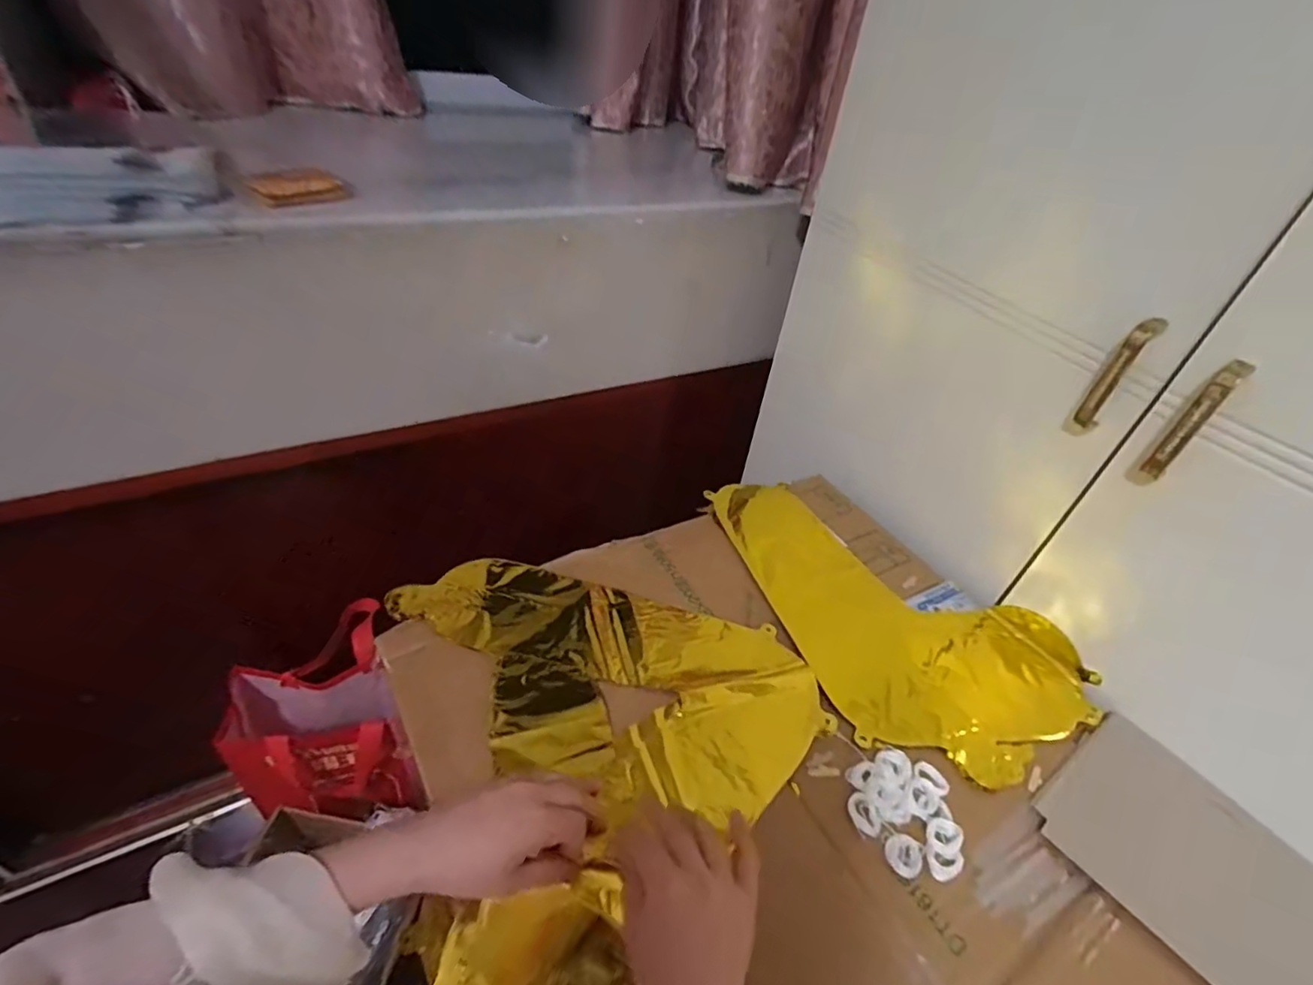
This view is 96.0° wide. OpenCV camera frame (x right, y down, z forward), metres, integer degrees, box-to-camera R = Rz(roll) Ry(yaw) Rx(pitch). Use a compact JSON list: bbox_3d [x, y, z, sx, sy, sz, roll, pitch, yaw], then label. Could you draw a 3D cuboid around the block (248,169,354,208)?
[{"bbox_3d":[-0.386,-0.334,0.649,0.018,0.033,0.108,22,35,16],"label":"block"}]

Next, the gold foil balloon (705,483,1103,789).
[{"bbox_3d":[0.249,0.104,0.640,0.259,0.033,0.388,-10,44,-20],"label":"gold foil balloon"}]

